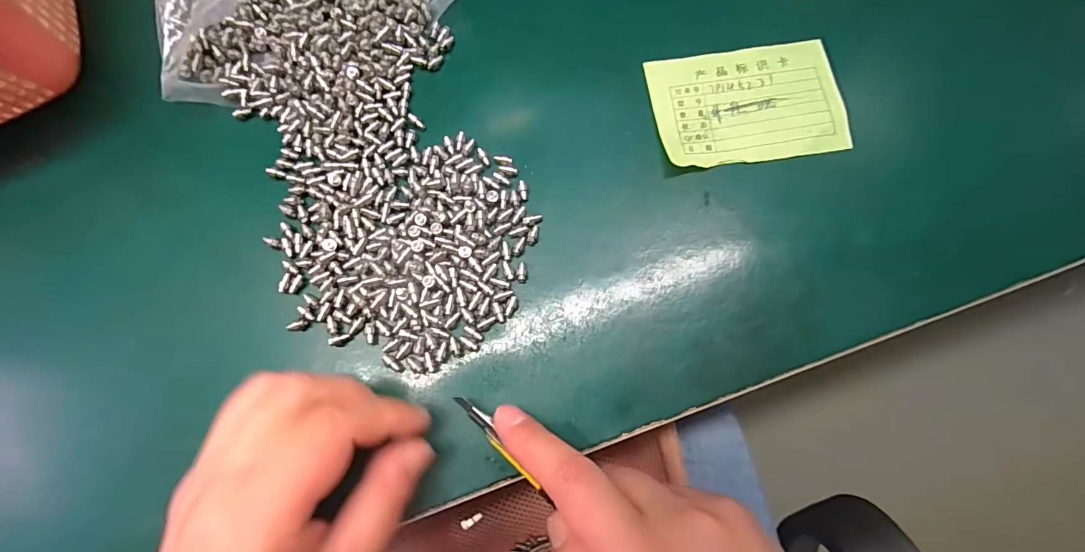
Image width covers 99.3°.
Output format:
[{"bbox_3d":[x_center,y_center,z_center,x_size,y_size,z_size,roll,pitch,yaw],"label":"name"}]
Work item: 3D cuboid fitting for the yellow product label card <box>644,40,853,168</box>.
[{"bbox_3d":[0.107,-0.092,0.243,0.095,0.005,0.065,-9,77,-1],"label":"yellow product label card"}]

